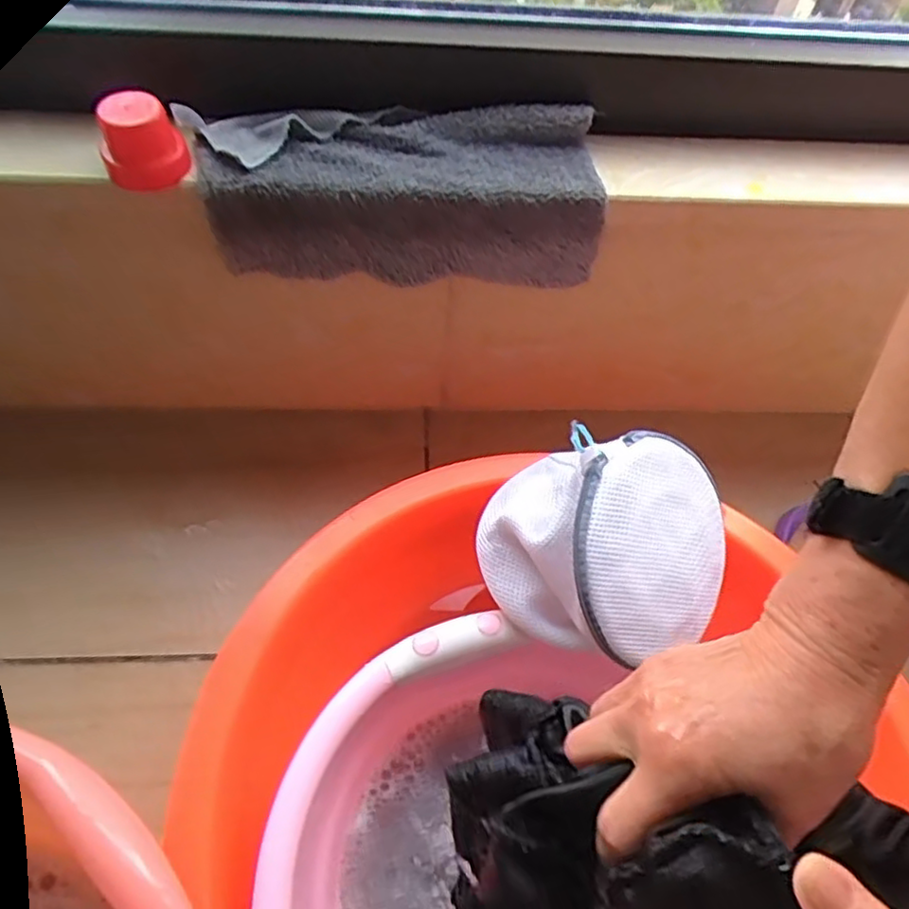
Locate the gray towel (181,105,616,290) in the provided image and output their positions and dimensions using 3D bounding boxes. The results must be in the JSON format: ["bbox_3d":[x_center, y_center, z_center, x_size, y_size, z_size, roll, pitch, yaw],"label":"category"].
[{"bbox_3d":[-0.042,-0.216,0.561,0.328,0.107,0.088,-1,58,-5],"label":"gray towel"}]

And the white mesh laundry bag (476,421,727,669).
[{"bbox_3d":[0.114,0.056,0.474,0.176,0.098,0.150,20,59,8],"label":"white mesh laundry bag"}]

